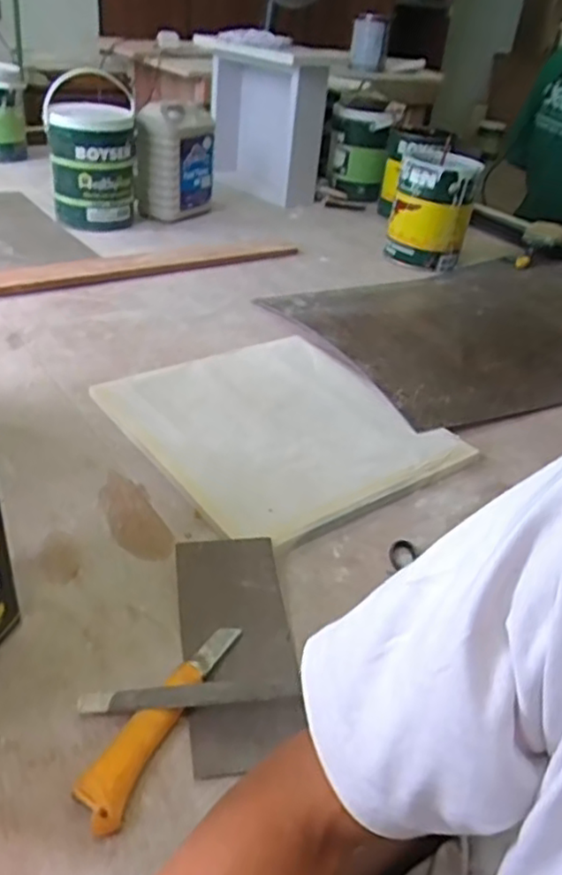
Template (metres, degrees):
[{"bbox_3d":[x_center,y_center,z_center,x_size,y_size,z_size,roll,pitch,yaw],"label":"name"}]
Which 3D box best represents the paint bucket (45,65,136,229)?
[{"bbox_3d":[-0.376,-0.571,1.331,0.169,0.270,0.160,-3,36,-15],"label":"paint bucket"}]

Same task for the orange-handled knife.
[{"bbox_3d":[-0.085,0.202,0.496,0.035,0.018,0.182,20,36,18],"label":"orange-handled knife"}]

